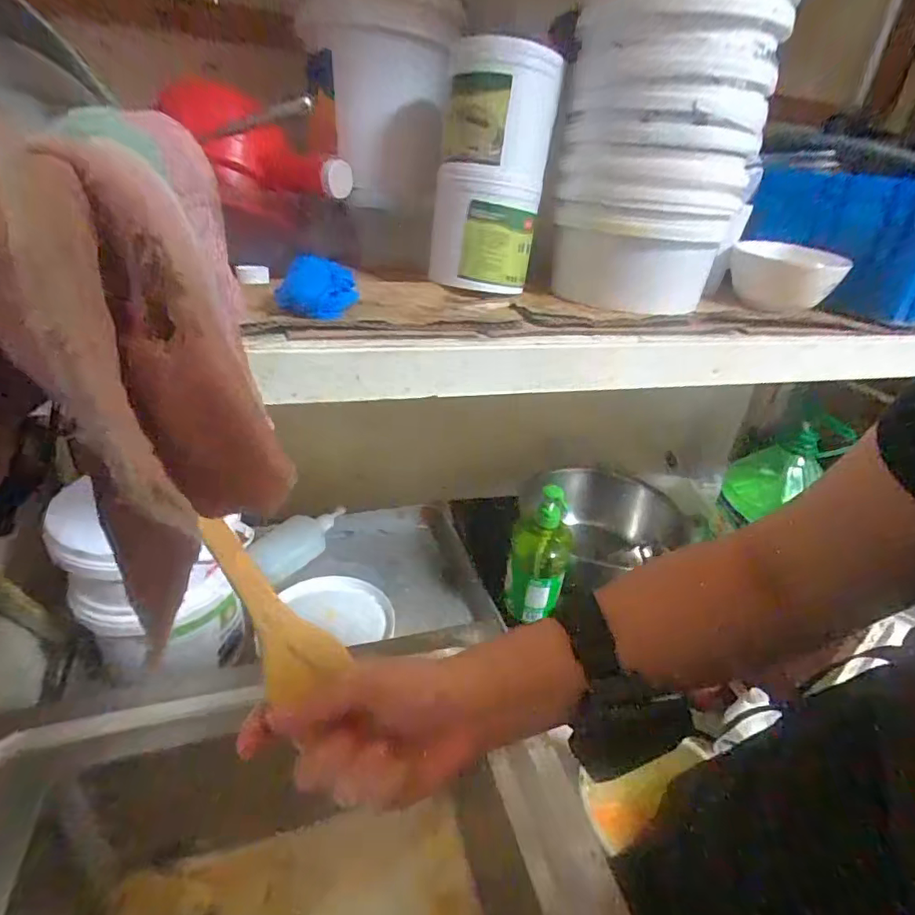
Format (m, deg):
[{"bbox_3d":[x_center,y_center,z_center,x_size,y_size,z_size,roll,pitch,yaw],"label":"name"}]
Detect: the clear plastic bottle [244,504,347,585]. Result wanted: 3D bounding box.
[{"bbox_3d":[-0.287,0.151,0.965,0.075,0.059,0.200,22,34,27],"label":"clear plastic bottle"}]

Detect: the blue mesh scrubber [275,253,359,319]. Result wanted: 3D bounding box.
[{"bbox_3d":[-0.131,-0.166,0.504,0.068,0.044,0.080,0,30,-8],"label":"blue mesh scrubber"}]

